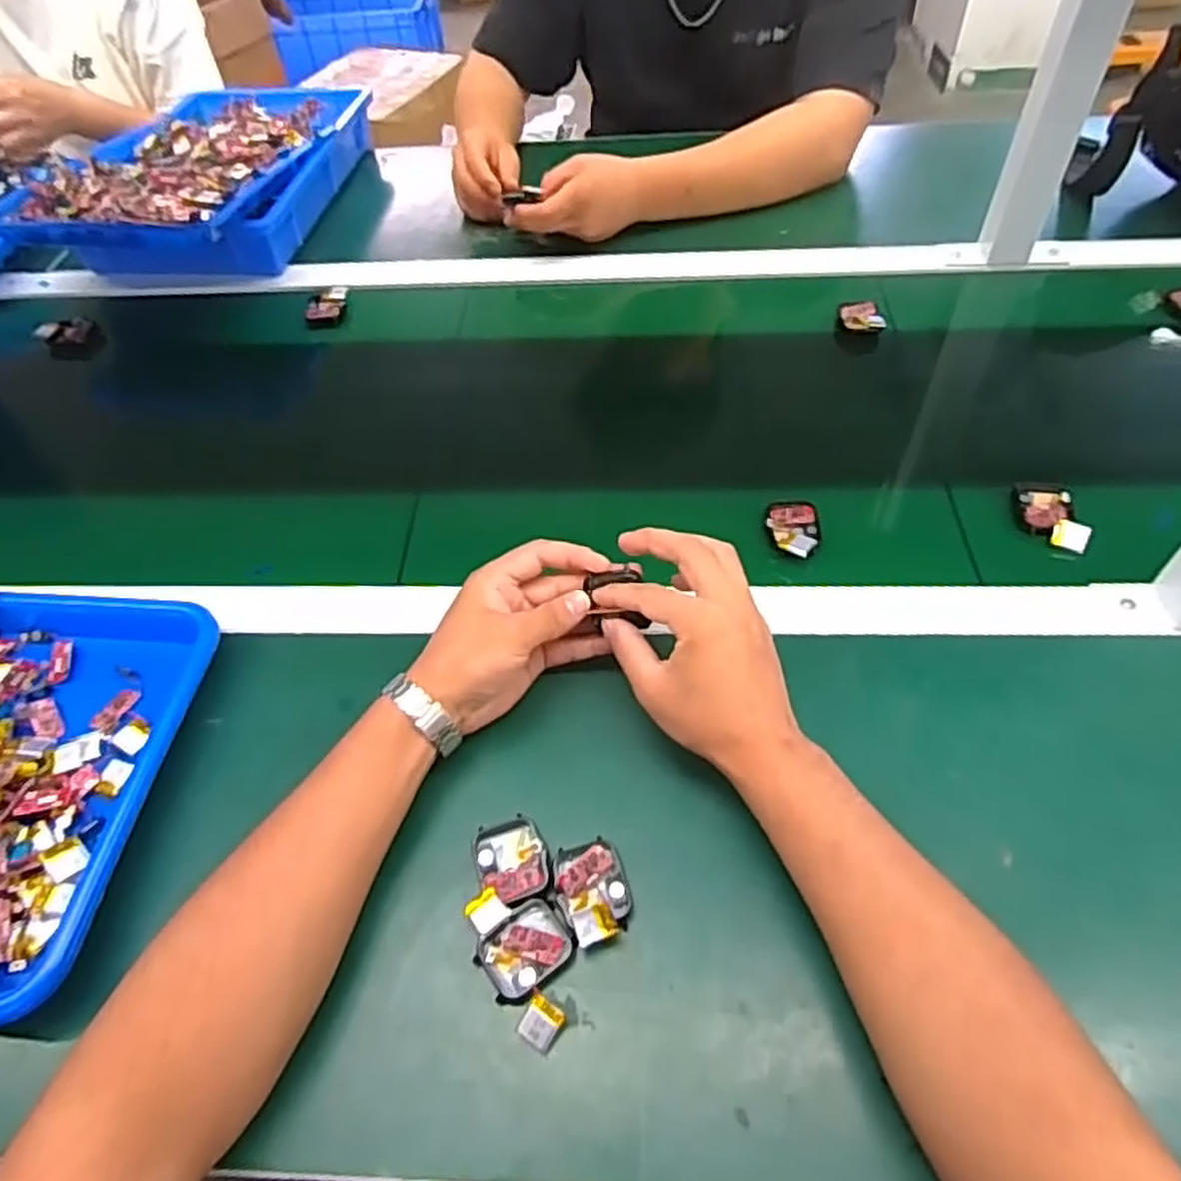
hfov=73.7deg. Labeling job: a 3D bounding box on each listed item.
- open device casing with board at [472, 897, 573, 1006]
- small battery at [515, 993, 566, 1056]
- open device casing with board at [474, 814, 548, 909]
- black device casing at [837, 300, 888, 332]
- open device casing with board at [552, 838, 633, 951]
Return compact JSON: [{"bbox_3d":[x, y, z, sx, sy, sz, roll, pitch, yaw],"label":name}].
[{"bbox_3d":[-0.034,0.187,0.410,0.046,0.012,0.036,-33,57,-20],"label":"open device casing with board"},{"bbox_3d":[-0.025,0.214,0.390,0.019,0.005,0.022,28,85,18],"label":"small battery"},{"bbox_3d":[-0.044,0.151,0.438,0.037,0.011,0.047,-18,53,-10],"label":"open device casing with board"},{"bbox_3d":[0.255,-0.257,0.739,0.043,0.019,0.025,10,54,12],"label":"black device casing"},{"bbox_3d":[0.002,0.162,0.426,0.038,0.019,0.054,-20,54,-11],"label":"open device casing with board"}]

